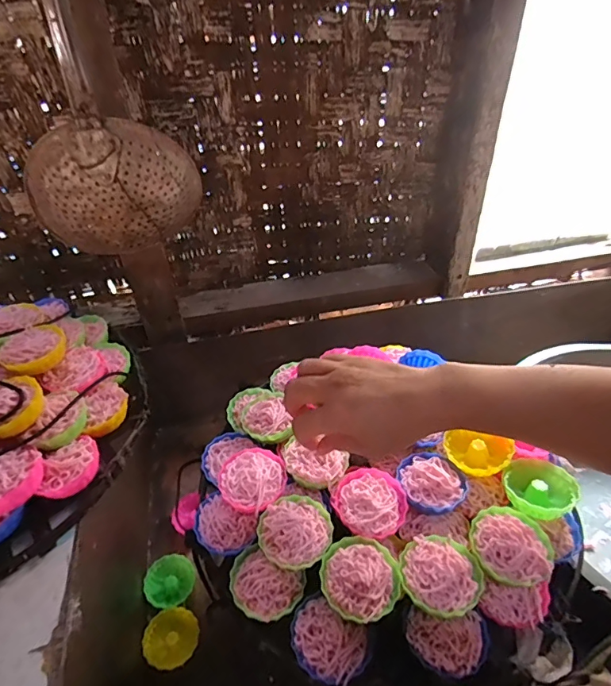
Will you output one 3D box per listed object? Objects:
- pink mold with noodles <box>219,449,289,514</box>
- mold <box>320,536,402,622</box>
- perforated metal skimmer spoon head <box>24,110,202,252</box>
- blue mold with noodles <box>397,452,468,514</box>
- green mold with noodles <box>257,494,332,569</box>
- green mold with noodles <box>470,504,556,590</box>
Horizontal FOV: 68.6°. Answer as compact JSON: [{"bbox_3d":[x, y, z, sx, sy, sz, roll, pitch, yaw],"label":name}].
[{"bbox_3d":[-0.049,0.128,0.413,0.059,0.031,0.058,-1,42,0],"label":"pink mold with noodles"},{"bbox_3d":[0.042,0.184,0.349,0.058,0.025,0.059,-1,42,0],"label":"mold"},{"bbox_3d":[-0.211,-0.172,0.505,0.183,0.145,0.064,-14,44,-14],"label":"perforated metal skimmer spoon head"},{"bbox_3d":[0.115,0.126,0.411,0.060,0.032,0.062,-1,42,0],"label":"blue mold with noodles"},{"bbox_3d":[-0.009,0.160,0.379,0.060,0.029,0.059,-1,42,0],"label":"green mold with noodles"},{"bbox_3d":[0.164,0.166,0.364,0.060,0.032,0.059,-1,42,0],"label":"green mold with noodles"}]

